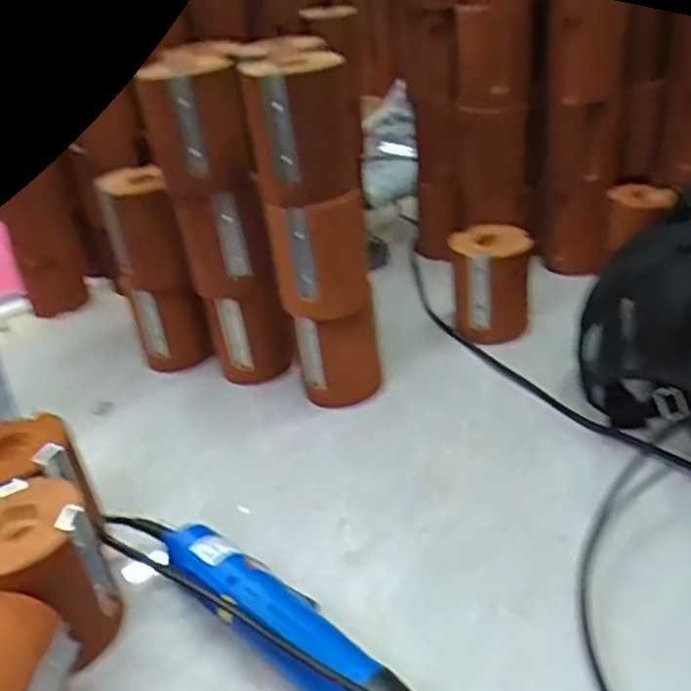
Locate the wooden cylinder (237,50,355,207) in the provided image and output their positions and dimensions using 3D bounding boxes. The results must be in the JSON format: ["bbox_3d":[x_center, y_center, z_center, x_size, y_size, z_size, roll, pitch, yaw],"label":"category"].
[{"bbox_3d":[-0.036,-0.167,0.529,0.073,0.101,0.063,-10,32,-5],"label":"wooden cylinder"}]

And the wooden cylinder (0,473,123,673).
[{"bbox_3d":[-0.195,0.143,0.434,0.077,0.097,0.077,-5,32,3],"label":"wooden cylinder"}]

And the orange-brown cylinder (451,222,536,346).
[{"bbox_3d":[0.146,-0.064,0.695,0.078,0.098,0.081,2,32,13],"label":"orange-brown cylinder"}]

